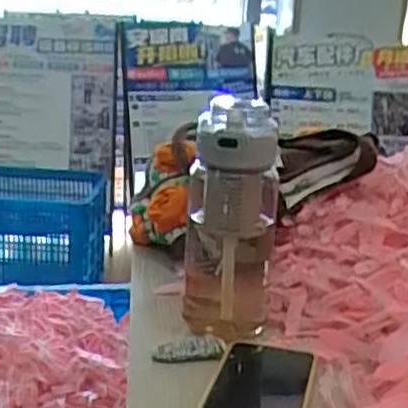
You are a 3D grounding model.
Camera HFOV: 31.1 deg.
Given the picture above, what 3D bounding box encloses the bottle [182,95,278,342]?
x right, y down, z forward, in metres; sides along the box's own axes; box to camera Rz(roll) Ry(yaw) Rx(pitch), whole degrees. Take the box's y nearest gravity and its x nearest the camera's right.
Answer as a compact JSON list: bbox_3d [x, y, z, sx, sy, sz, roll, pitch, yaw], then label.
[{"bbox_3d":[0.022,0.016,0.664,0.083,0.204,0.076,3,16,1],"label":"bottle"}]

